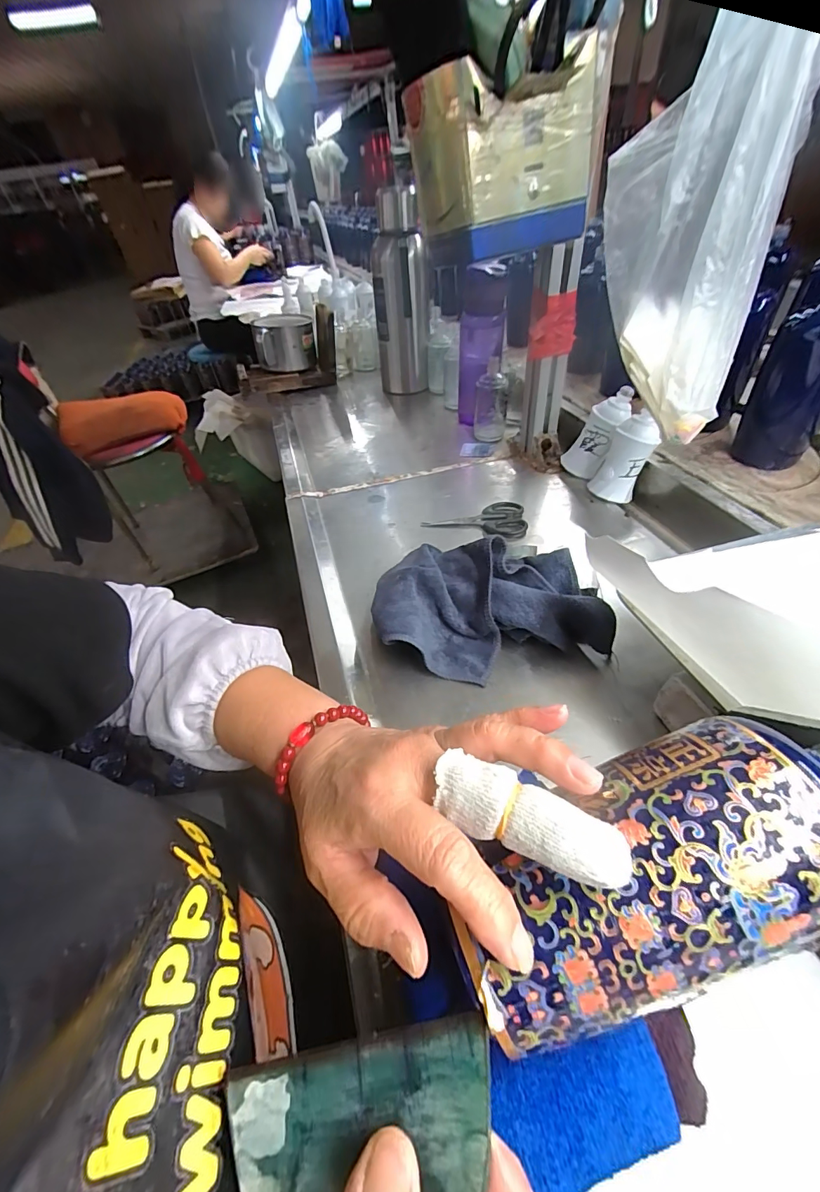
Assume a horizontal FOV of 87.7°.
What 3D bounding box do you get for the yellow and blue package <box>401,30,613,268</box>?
[{"bbox_3d":[0.092,-0.456,0.458,0.169,0.133,0.148,-16,44,-6],"label":"yellow and blue package"}]

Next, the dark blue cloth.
[{"bbox_3d":[0.072,-0.002,0.420,0.213,0.062,0.155,-6,42,-3],"label":"dark blue cloth"}]

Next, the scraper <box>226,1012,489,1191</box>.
[{"bbox_3d":[-0.016,0.187,0.145,0.094,0.004,0.052,-15,56,1],"label":"scraper"}]

